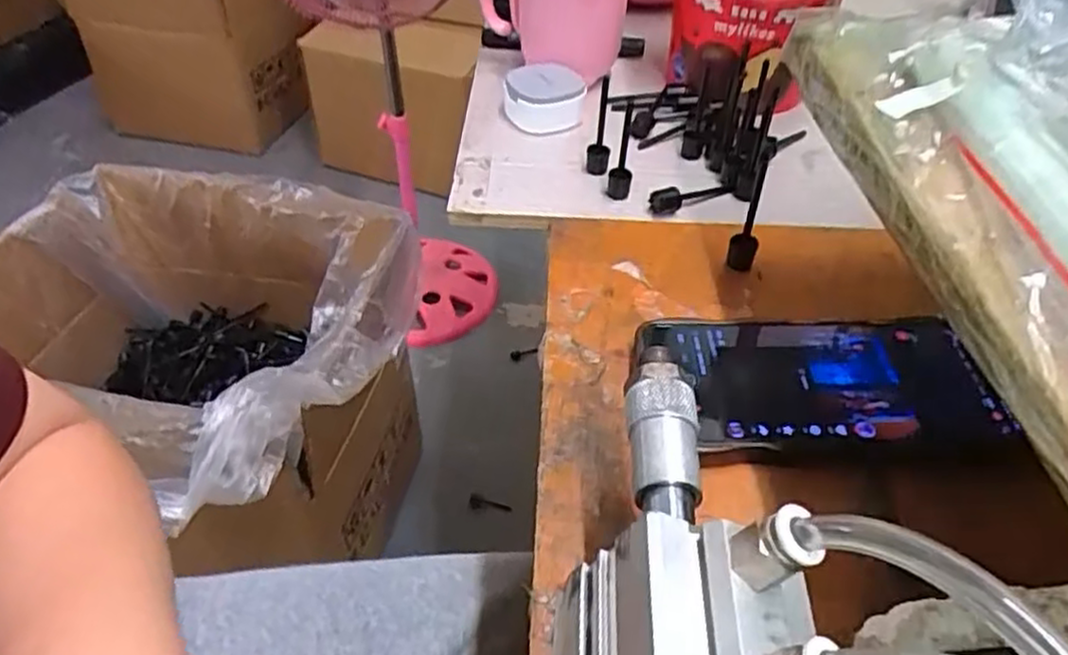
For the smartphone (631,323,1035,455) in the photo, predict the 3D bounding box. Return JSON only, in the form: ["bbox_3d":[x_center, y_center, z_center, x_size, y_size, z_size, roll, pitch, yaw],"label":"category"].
[{"bbox_3d":[0.126,0.027,0.338,0.154,0.017,0.079,2,44,0],"label":"smartphone"}]

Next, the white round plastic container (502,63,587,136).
[{"bbox_3d":[0.007,-0.164,0.524,0.056,0.027,0.057,1,44,-1],"label":"white round plastic container"}]

